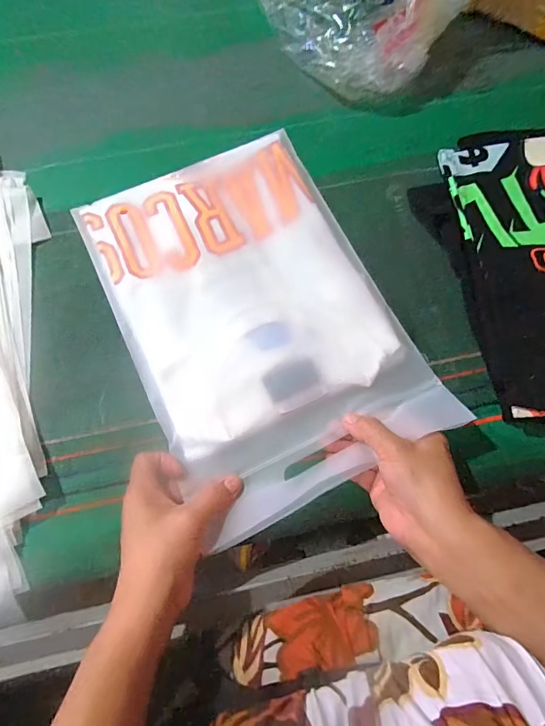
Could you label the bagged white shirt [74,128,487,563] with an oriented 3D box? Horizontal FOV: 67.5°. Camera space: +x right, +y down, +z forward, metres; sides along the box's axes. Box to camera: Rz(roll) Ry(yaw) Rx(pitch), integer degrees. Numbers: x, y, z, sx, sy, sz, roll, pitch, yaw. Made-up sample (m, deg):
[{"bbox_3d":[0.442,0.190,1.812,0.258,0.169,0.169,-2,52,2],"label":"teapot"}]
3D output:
[{"bbox_3d":[-0.017,-0.054,0.380,0.240,0.032,0.346,-25,77,-7],"label":"bagged white shirt"}]

